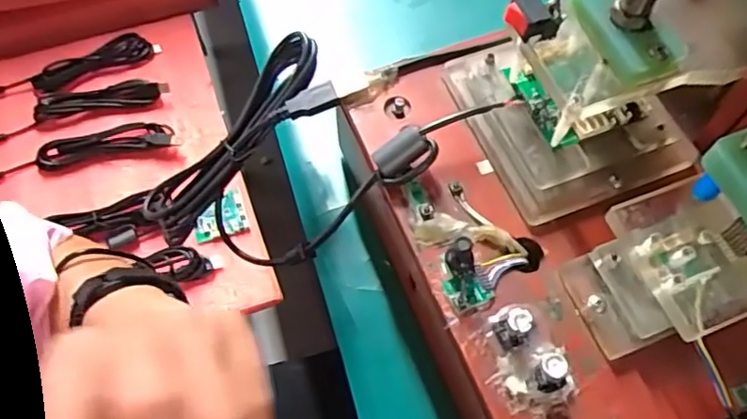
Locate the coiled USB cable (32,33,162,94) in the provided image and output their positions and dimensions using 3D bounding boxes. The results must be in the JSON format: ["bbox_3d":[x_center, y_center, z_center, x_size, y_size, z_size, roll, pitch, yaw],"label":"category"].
[{"bbox_3d":[-0.351,-0.186,0.759,0.153,0.024,0.035,-27,66,-13],"label":"coiled USB cable"}]

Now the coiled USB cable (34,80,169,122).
[{"bbox_3d":[-0.334,-0.137,0.737,0.159,0.019,0.027,-13,63,-7],"label":"coiled USB cable"}]

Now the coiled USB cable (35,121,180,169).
[{"bbox_3d":[-0.318,-0.080,0.706,0.164,0.018,0.035,-11,63,-6],"label":"coiled USB cable"}]

